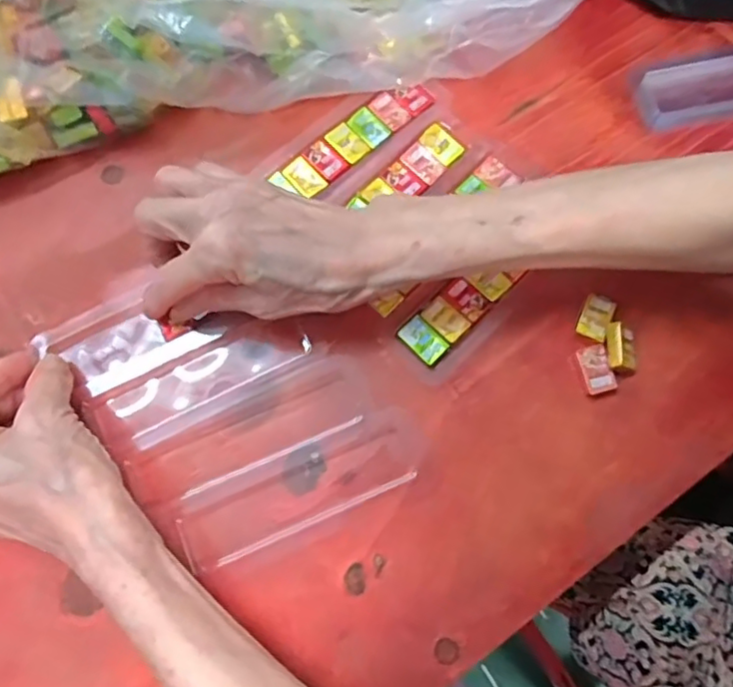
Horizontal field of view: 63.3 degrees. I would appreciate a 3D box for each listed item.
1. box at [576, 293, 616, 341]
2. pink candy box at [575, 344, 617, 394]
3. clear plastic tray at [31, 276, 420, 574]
[{"bbox_3d":[0.129,-0.014,0.335,0.017,0.010,0.026,26,77,6],"label":"box"},{"bbox_3d":[0.126,0.014,0.327,0.016,0.006,0.026,-13,77,-3],"label":"pink candy box"},{"bbox_3d":[-0.075,0.031,0.323,0.128,0.011,0.171,-35,79,-8],"label":"clear plastic tray"}]

